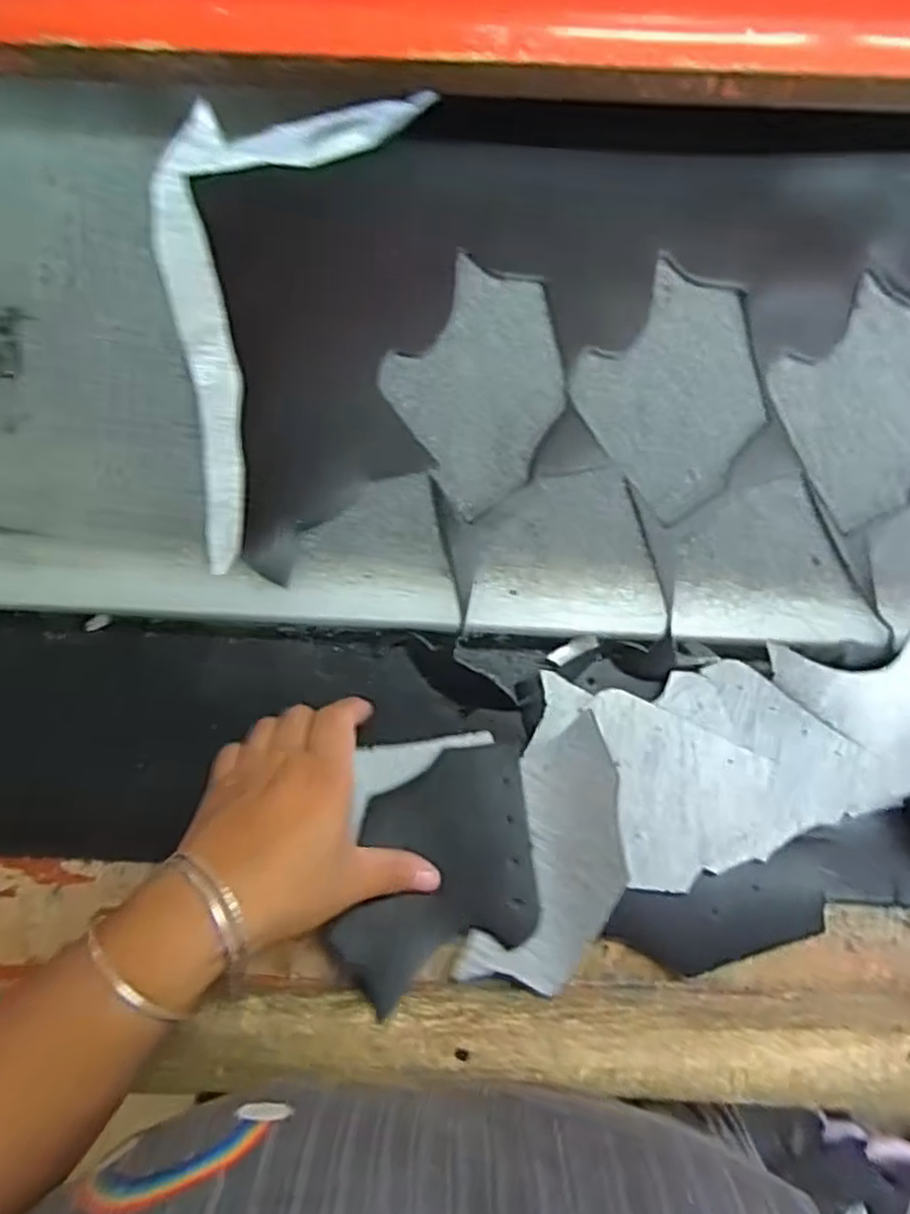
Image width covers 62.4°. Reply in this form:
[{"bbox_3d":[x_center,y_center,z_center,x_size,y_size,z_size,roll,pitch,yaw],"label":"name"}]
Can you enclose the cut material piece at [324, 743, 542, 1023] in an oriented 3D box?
[{"bbox_3d":[-0.010,0.145,0.416,0.130,0.006,0.103,-25,68,-8],"label":"cut material piece"}]

